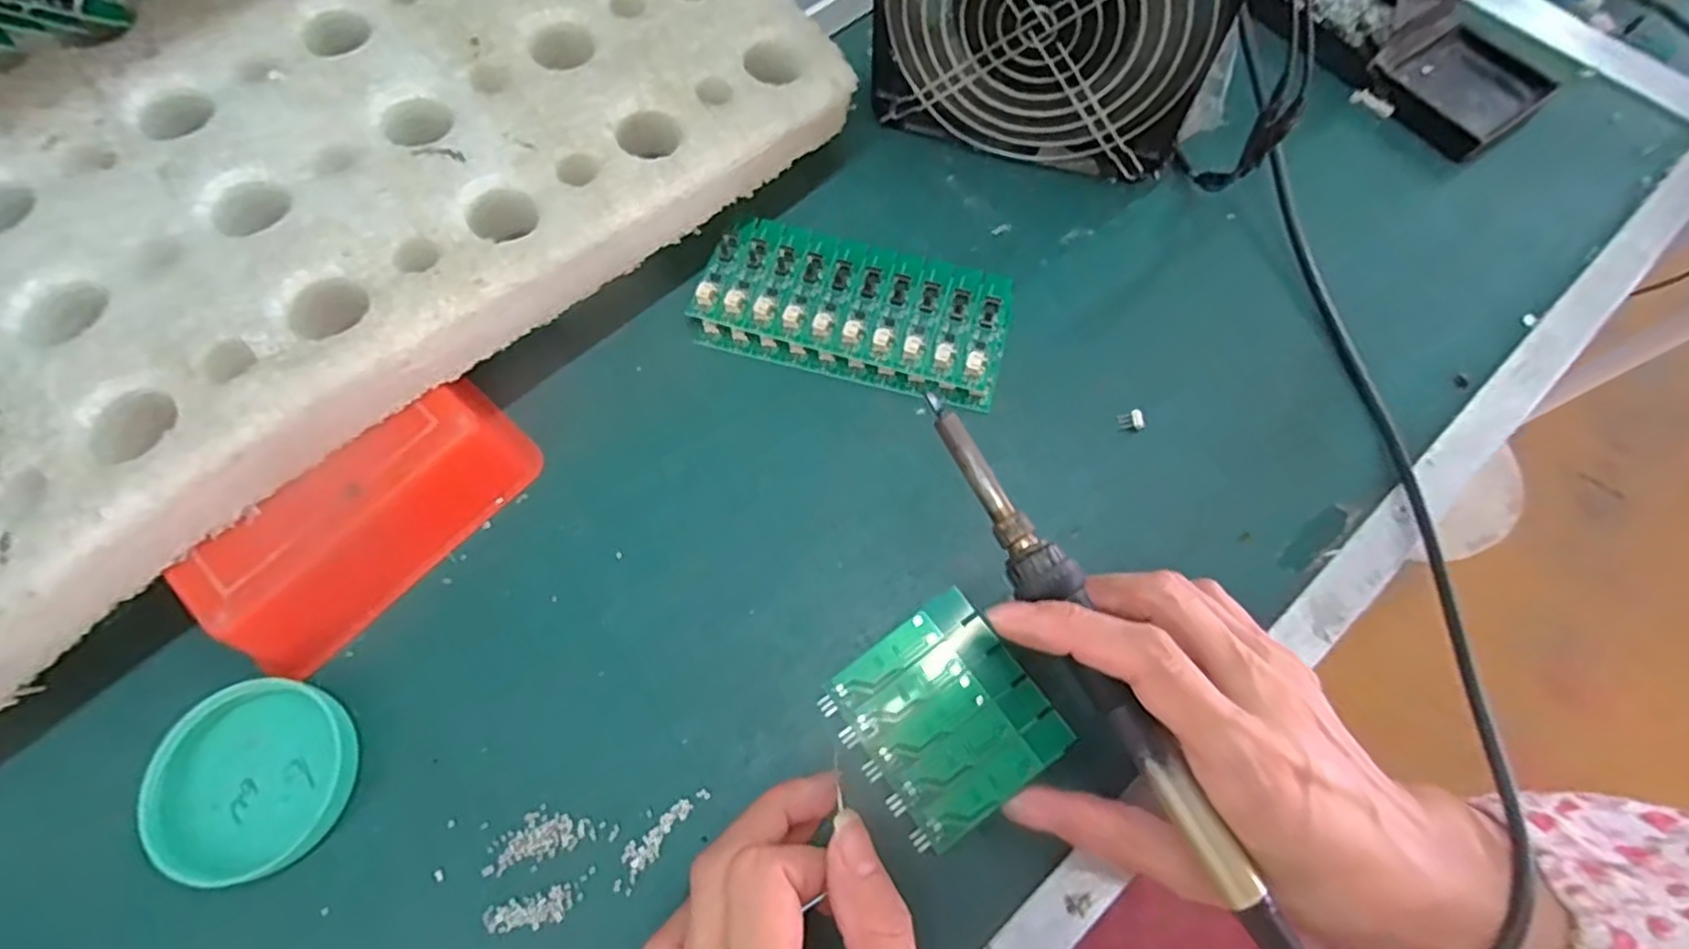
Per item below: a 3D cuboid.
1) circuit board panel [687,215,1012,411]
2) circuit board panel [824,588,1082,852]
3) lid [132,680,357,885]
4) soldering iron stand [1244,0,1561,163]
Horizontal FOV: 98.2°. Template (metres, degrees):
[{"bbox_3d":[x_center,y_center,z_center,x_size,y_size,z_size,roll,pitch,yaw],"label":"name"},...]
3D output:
[{"bbox_3d":[0.005,-0.077,0.336,0.139,0.017,0.067,15,68,7],"label":"circuit board panel"},{"bbox_3d":[0.036,0.087,0.265,0.066,0.011,0.069,-34,72,-13],"label":"circuit board panel"},{"bbox_3d":[-0.212,0.109,0.261,0.063,0.014,0.065,0,67,0],"label":"lid"},{"bbox_3d":[0.296,-0.252,0.374,0.082,0.071,0.161,-38,72,-15],"label":"soldering iron stand"}]

